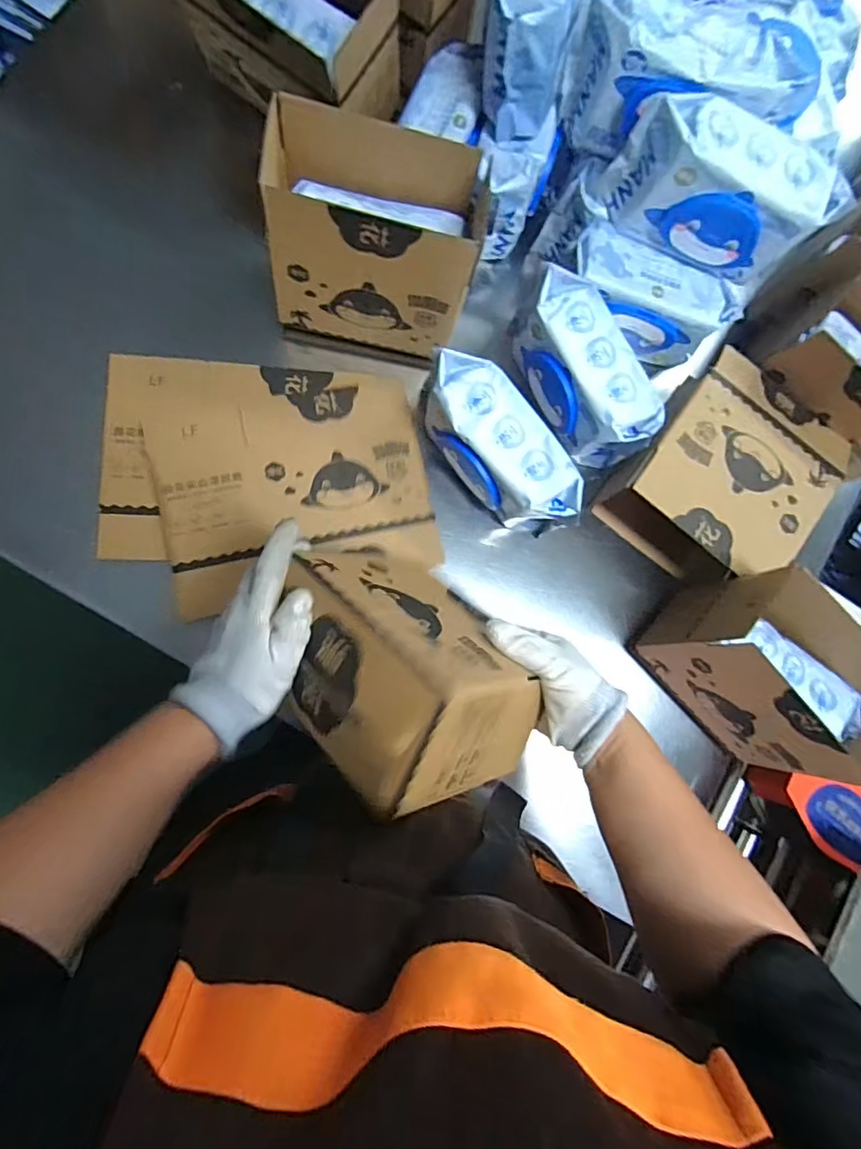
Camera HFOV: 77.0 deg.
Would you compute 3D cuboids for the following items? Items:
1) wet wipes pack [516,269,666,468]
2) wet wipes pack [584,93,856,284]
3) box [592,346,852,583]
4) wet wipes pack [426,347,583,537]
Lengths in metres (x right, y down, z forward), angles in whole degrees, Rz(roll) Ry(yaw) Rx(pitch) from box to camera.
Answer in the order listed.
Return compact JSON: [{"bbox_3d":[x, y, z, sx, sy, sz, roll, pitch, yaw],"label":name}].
[{"bbox_3d":[0.164,-0.215,0.594,0.078,0.090,0.193,-31,90,-10],"label":"wet wipes pack"},{"bbox_3d":[0.277,-0.370,0.525,0.214,0.103,0.084,13,83,-7],"label":"wet wipes pack"},{"bbox_3d":[0.324,-0.109,0.607,0.180,0.101,0.209,40,81,-3],"label":"box"},{"bbox_3d":[0.068,-0.127,0.578,0.082,0.108,0.203,-39,91,-9],"label":"wet wipes pack"}]

